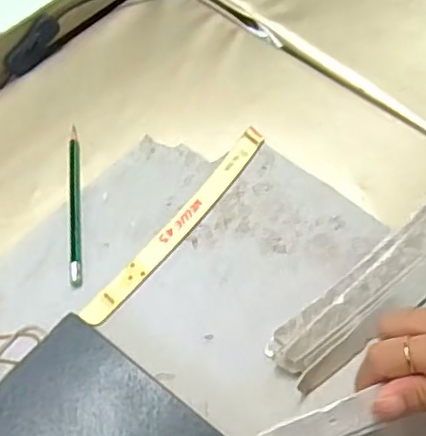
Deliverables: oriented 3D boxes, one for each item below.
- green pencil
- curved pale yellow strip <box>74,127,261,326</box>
[{"bbox_3d":[-0.109,-0.014,0.469,0.009,0.004,0.144,-8,60,-1],"label":"green pencil"},{"bbox_3d":[-0.024,0.002,0.458,0.020,0.004,0.203,33,67,19],"label":"curved pale yellow strip"}]

